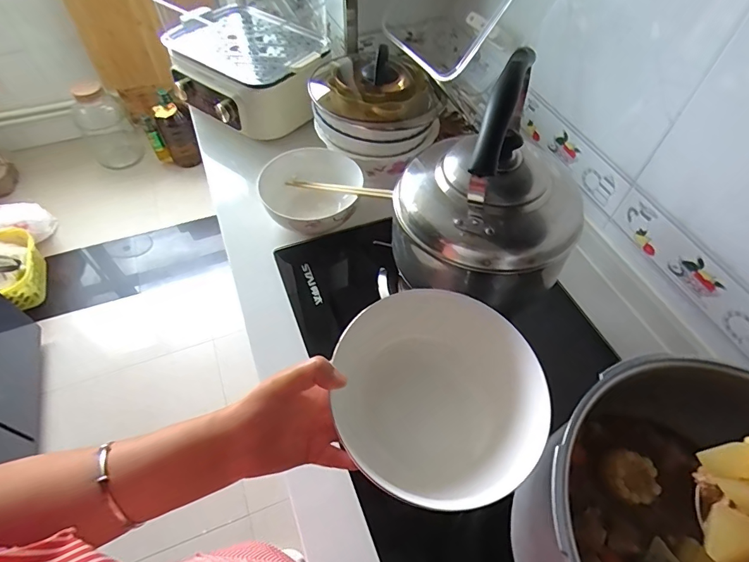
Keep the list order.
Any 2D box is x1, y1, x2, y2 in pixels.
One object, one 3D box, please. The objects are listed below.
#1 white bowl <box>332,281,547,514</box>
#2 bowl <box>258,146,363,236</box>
[{"bbox_3d":[0.050,0.103,0.380,0.163,0.093,0.169,1,54,-1],"label":"white bowl"},{"bbox_3d":[-0.103,-0.151,0.765,0.174,0.085,0.160,1,54,-1],"label":"bowl"}]

